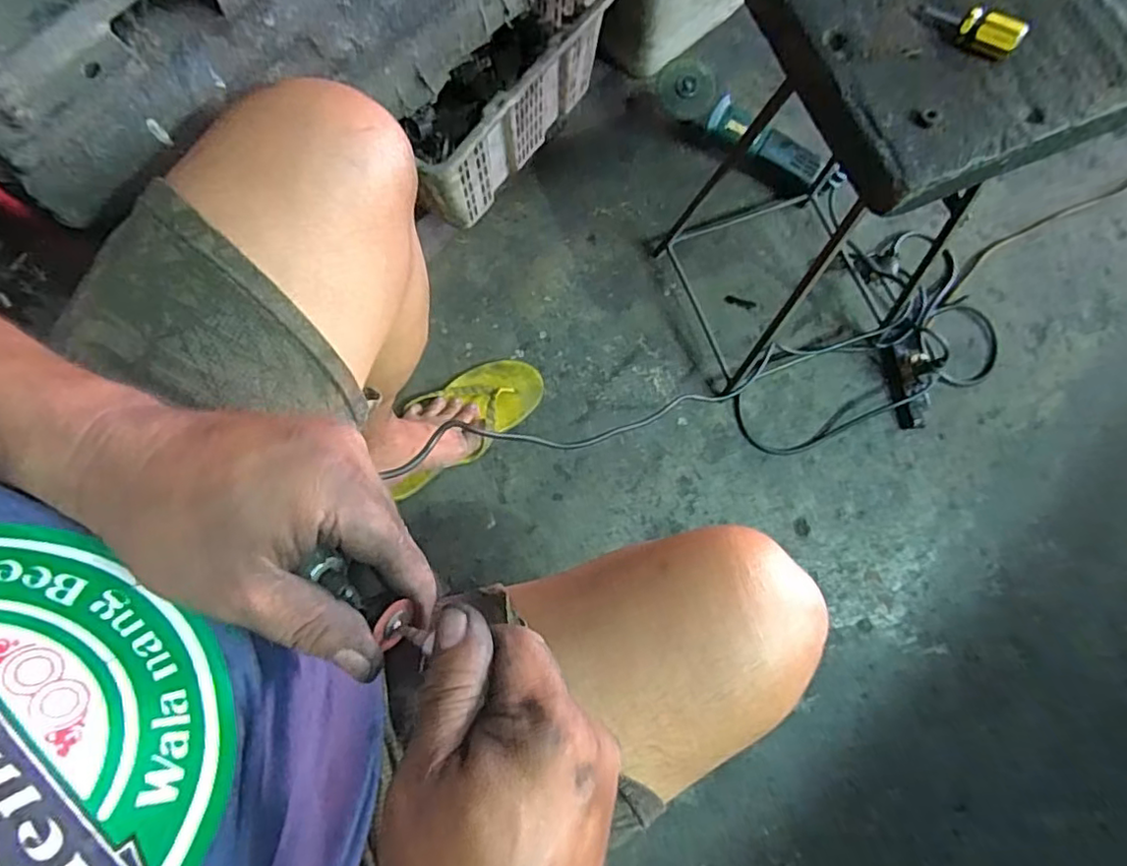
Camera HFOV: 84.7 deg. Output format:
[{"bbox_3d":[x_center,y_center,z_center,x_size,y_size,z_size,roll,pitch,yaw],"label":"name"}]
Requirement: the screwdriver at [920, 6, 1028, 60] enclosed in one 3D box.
[{"bbox_3d":[0.314,-0.313,0.479,0.024,0.023,0.076,-44,66,-9],"label":"screwdriver"}]

